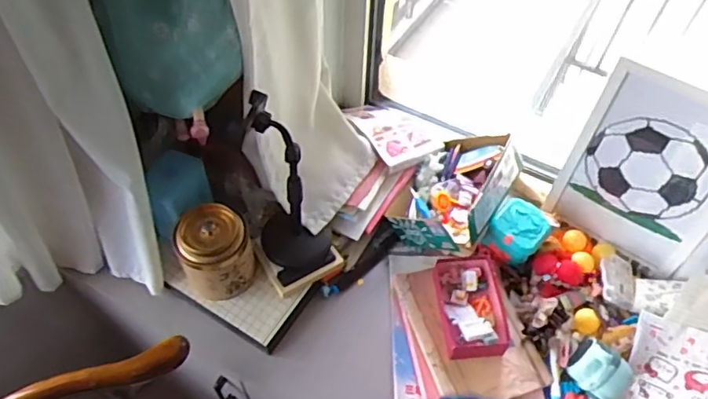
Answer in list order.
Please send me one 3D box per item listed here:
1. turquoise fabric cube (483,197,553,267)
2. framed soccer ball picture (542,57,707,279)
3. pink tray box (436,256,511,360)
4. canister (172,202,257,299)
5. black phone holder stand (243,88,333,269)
[{"bbox_3d":[0.264,0.055,0.917,0.079,0.058,0.097,34,60,21],"label":"turquoise fabric cube"},{"bbox_3d":[0.448,-0.040,0.854,0.225,0.305,0.019,30,48,20],"label":"framed soccer ball picture"},{"bbox_3d":[0.178,0.157,0.861,0.100,0.042,0.171,0,54,-2],"label":"pink tray box"},{"bbox_3d":[-0.205,0.078,0.836,0.098,0.139,0.092,1,54,-1],"label":"canister"},{"bbox_3d":[-0.090,-0.012,0.798,0.103,0.259,0.111,-10,55,-9],"label":"black phone holder stand"}]

